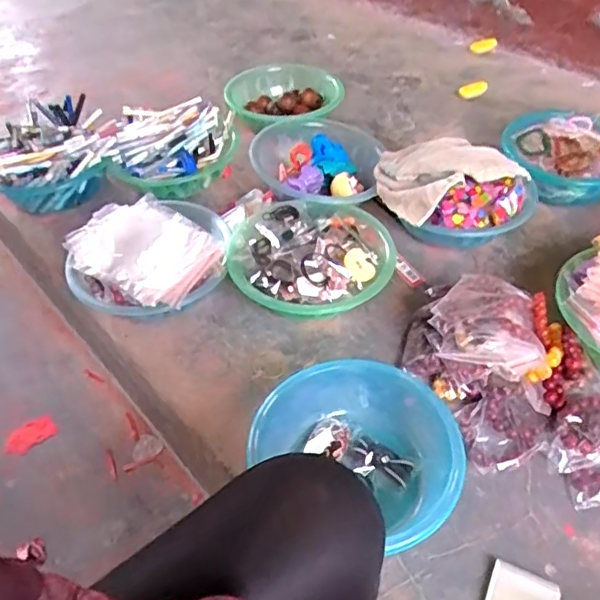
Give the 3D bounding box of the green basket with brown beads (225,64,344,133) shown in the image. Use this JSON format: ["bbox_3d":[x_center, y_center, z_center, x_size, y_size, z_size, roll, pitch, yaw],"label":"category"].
[{"bbox_3d":[-0.036,-0.396,1.199,0.228,0.093,0.197,7,46,9],"label":"green basket with brown beads"}]

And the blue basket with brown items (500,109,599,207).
[{"bbox_3d":[0.469,-0.252,1.042,0.230,0.084,0.205,-17,47,-15],"label":"blue basket with brown items"}]

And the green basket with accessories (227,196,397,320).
[{"bbox_3d":[0.016,-0.058,0.867,0.232,0.074,0.218,0,45,2],"label":"green basket with accessories"}]

